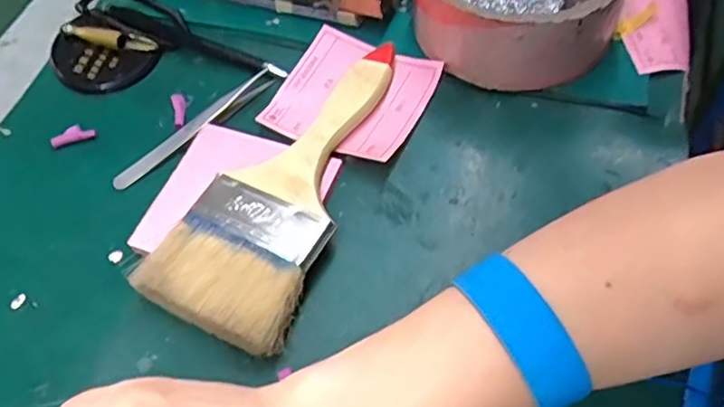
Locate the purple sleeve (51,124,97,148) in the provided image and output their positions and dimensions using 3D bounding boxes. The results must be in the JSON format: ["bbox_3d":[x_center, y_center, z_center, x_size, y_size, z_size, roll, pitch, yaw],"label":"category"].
[{"bbox_3d":[-0.172,-0.041,0.367,0.025,0.006,0.009,-18,57,-8],"label":"purple sleeve"}]

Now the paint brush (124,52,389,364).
[{"bbox_3d":[-0.041,-0.016,0.329,0.073,0.026,0.188,15,59,14],"label":"paint brush"}]

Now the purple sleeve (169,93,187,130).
[{"bbox_3d":[-0.111,-0.057,0.373,0.009,0.004,0.029,-16,57,-6],"label":"purple sleeve"}]

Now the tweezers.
[{"bbox_3d":[-0.097,-0.045,0.362,0.018,0.006,0.110,38,66,25],"label":"tweezers"}]

